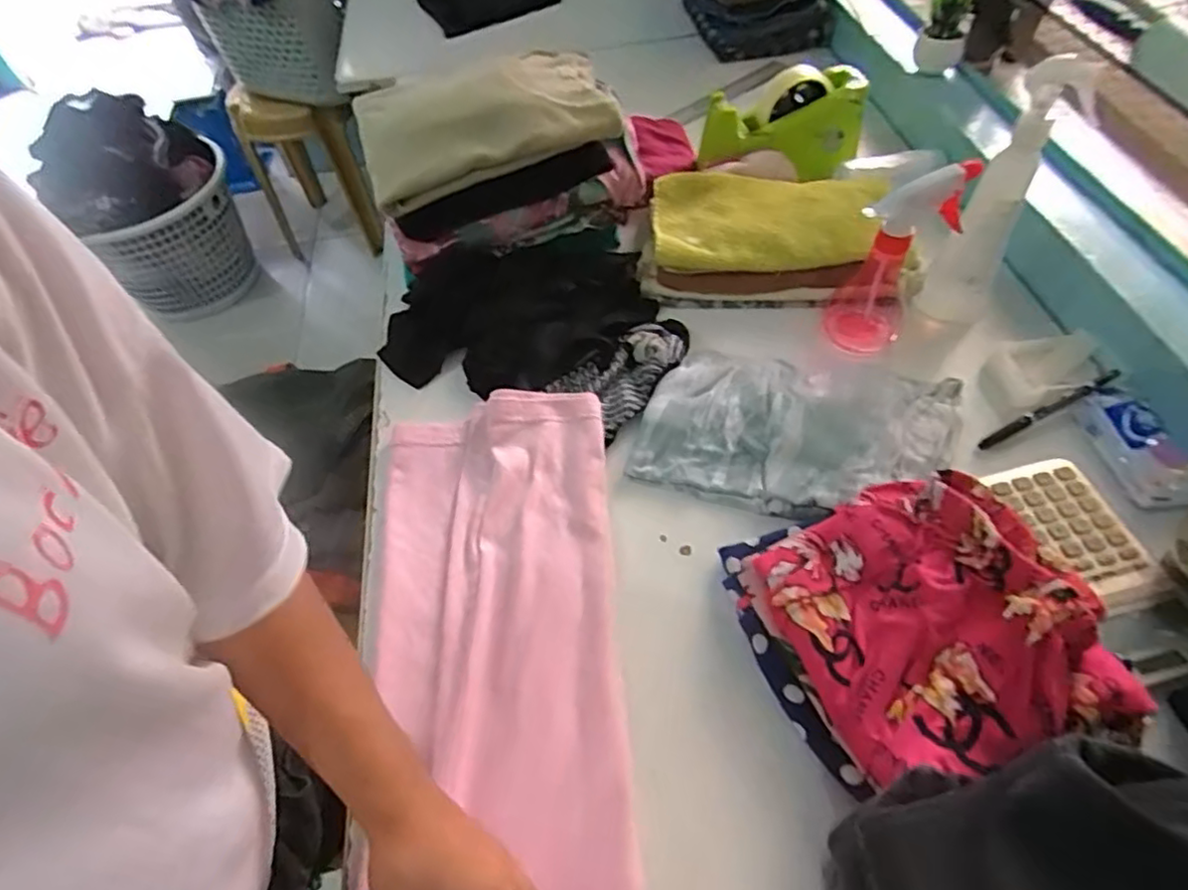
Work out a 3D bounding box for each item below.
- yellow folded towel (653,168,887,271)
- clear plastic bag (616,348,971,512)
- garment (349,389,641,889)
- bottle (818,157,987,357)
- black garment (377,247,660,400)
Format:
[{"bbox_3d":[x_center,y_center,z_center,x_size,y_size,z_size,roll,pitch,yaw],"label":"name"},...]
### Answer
[{"bbox_3d":[0.186,-0.248,0.692,0.237,0.030,0.135,0,55,5],"label":"yellow folded towel"},{"bbox_3d":[0.181,-0.017,0.562,0.270,0.028,0.161,11,56,12],"label":"clear plastic bag"},{"bbox_3d":[-0.066,0.213,0.416,0.190,0.066,0.606,-8,50,-1],"label":"garment"},{"bbox_3d":[0.272,-0.174,0.582,0.077,0.177,0.087,23,60,20],"label":"bottle"},{"bbox_3d":[-0.081,-0.134,0.662,0.260,0.045,0.185,6,55,9],"label":"black garment"}]

